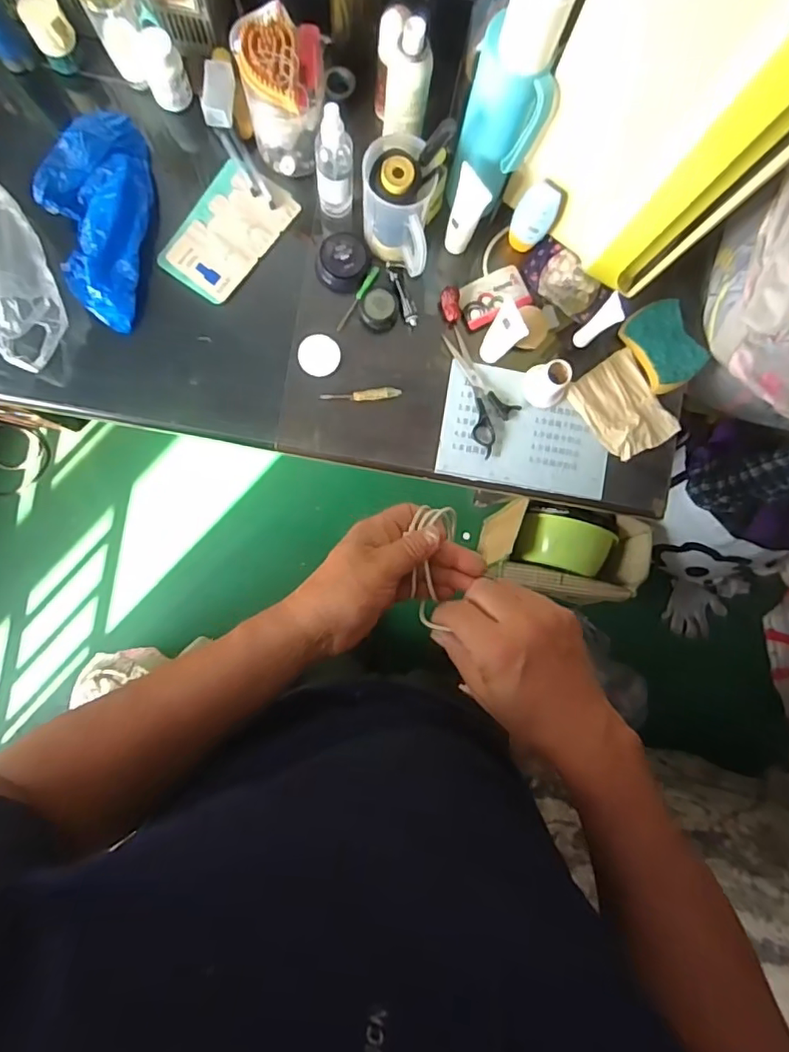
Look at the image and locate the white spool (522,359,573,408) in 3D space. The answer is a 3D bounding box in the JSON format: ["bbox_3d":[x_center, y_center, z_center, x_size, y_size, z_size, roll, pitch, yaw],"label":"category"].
[{"bbox_3d":[0.184,-0.173,0.670,0.050,0.053,0.054,-39,91,-5],"label":"white spool"}]

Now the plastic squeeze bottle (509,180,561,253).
[{"bbox_3d":[0.162,-0.356,0.651,0.044,0.089,0.029,39,63,1],"label":"plastic squeeze bottle"}]

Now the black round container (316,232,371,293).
[{"bbox_3d":[-0.063,-0.319,0.675,0.059,0.024,0.067,23,86,-3],"label":"black round container"}]

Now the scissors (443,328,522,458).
[{"bbox_3d":[0.112,-0.168,0.690,0.061,0.005,0.158,-18,89,-5],"label":"scissors"}]

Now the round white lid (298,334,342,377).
[{"bbox_3d":[-0.090,-0.205,0.676,0.049,0.006,0.049,0,87,-5],"label":"round white lid"}]

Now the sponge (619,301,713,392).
[{"bbox_3d":[0.329,-0.221,0.688,0.071,0.023,0.102,-31,90,-5],"label":"sponge"}]

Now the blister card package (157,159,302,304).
[{"bbox_3d":[-0.201,-0.353,0.674,0.098,0.012,0.162,38,85,-2],"label":"blister card package"}]

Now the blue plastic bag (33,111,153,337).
[{"bbox_3d":[-0.343,-0.353,0.641,0.116,0.040,0.235,8,87,-4],"label":"blue plastic bag"}]

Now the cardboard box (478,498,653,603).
[{"bbox_3d":[0.395,0.065,1.352,0.324,0.232,0.207,11,86,-4],"label":"cardboard box"}]

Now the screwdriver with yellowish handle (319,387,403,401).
[{"bbox_3d":[-0.040,-0.157,0.675,0.095,0.011,0.015,-4,88,-5],"label":"screwdriver with yellowish handle"}]

